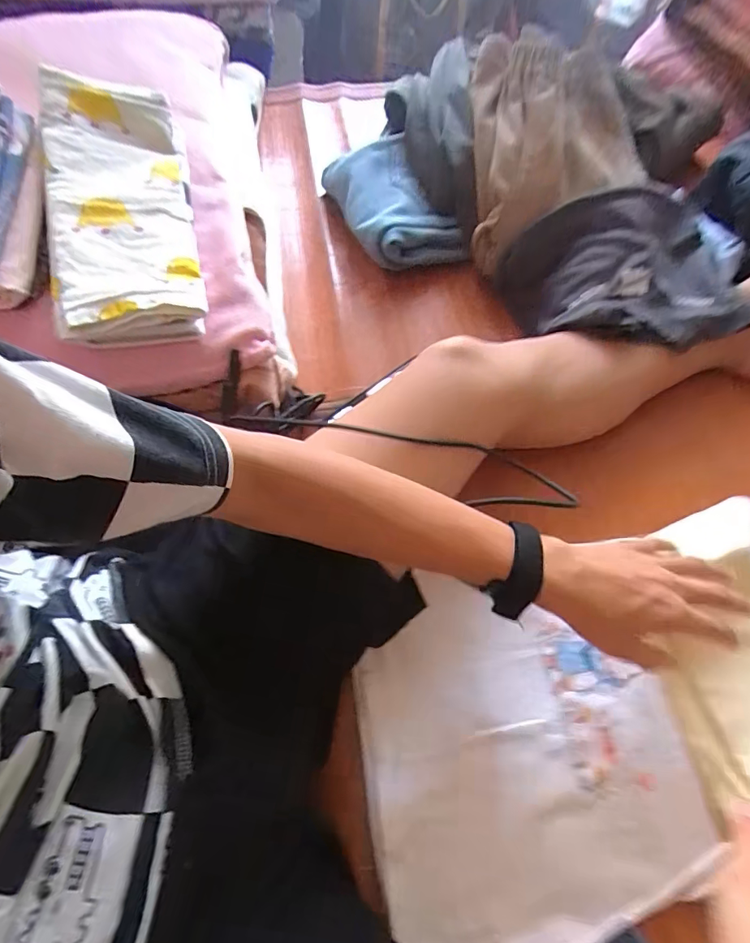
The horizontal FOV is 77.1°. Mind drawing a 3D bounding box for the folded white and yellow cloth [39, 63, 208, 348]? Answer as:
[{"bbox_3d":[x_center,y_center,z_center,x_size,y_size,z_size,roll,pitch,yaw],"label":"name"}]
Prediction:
[{"bbox_3d":[-0.255,-0.264,0.474,0.134,0.052,0.313,-7,71,-19],"label":"folded white and yellow cloth"}]

